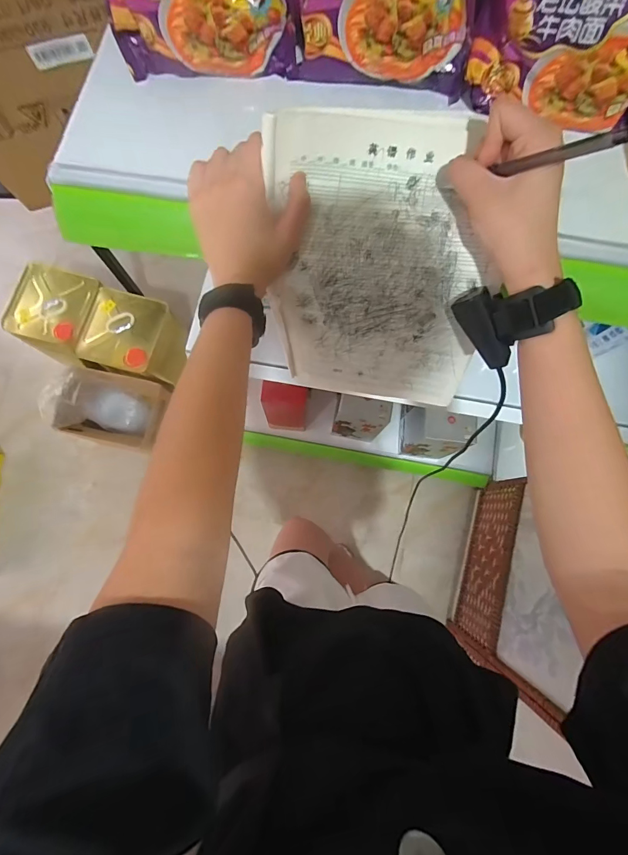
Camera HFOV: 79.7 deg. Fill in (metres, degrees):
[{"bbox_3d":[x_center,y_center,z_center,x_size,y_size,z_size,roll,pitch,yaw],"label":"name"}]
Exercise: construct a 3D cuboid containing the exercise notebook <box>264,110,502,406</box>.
[{"bbox_3d":[0.065,-0.138,0.386,0.202,0.280,0.052,8,51,9],"label":"exercise notebook"}]

